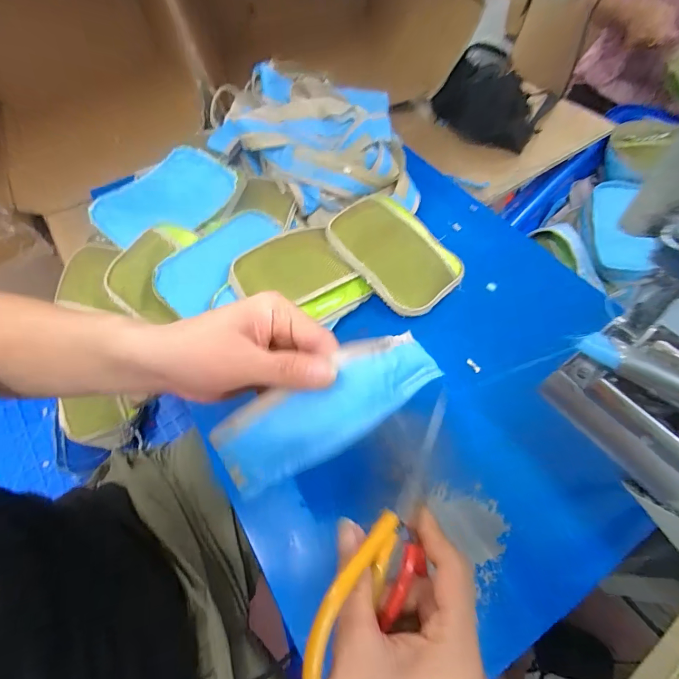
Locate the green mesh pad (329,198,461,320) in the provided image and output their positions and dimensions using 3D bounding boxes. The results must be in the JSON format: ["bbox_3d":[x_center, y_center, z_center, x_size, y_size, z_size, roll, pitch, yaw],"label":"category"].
[{"bbox_3d":[0.079,-0.129,0.551,0.135,0.031,0.191,-37,80,-19],"label":"green mesh pad"}]

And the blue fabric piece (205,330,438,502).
[{"bbox_3d":[0.009,0.046,0.270,0.185,0.075,0.057,-26,60,-22],"label":"blue fabric piece"}]

